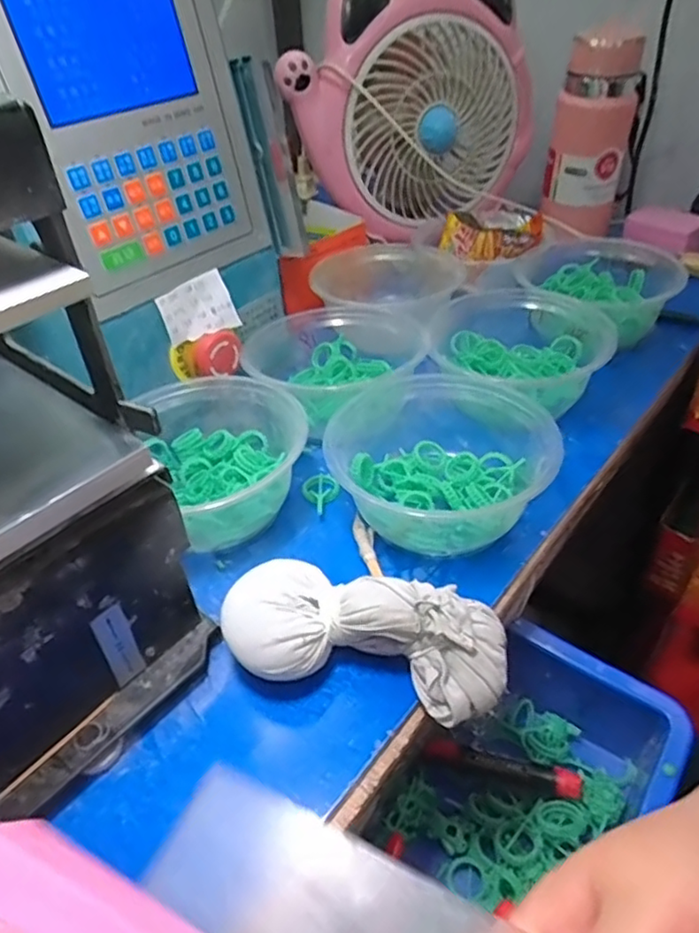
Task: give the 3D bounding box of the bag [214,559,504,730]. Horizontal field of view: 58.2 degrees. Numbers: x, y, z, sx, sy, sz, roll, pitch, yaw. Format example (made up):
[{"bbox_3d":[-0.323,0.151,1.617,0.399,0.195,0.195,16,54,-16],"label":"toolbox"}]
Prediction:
[{"bbox_3d":[0.008,0.084,0.315,0.136,0.045,0.061,6,41,10],"label":"bag"}]

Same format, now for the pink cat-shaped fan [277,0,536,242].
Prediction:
[{"bbox_3d":[0.064,-0.347,0.610,0.230,0.204,0.064,-19,43,-18],"label":"pink cat-shaped fan"}]

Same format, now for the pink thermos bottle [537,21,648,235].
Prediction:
[{"bbox_3d":[0.243,-0.328,0.631,0.076,0.177,0.065,10,42,15],"label":"pink thermos bottle"}]

